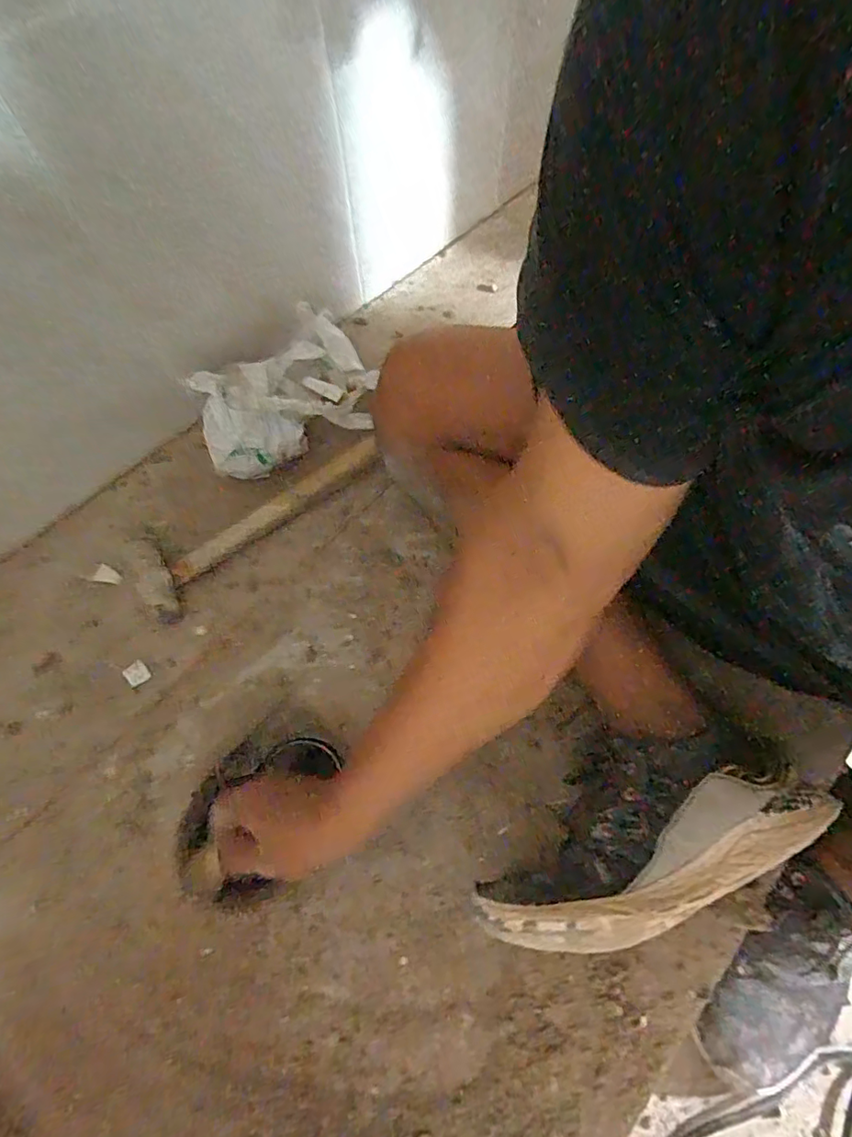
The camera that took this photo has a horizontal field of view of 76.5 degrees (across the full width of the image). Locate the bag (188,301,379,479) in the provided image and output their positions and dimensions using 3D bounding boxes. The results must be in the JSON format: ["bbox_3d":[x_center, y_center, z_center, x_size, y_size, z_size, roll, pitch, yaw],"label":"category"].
[{"bbox_3d":[-0.139,-0.171,0.564,0.195,0.103,0.117,-41,74,-14],"label":"bag"}]

